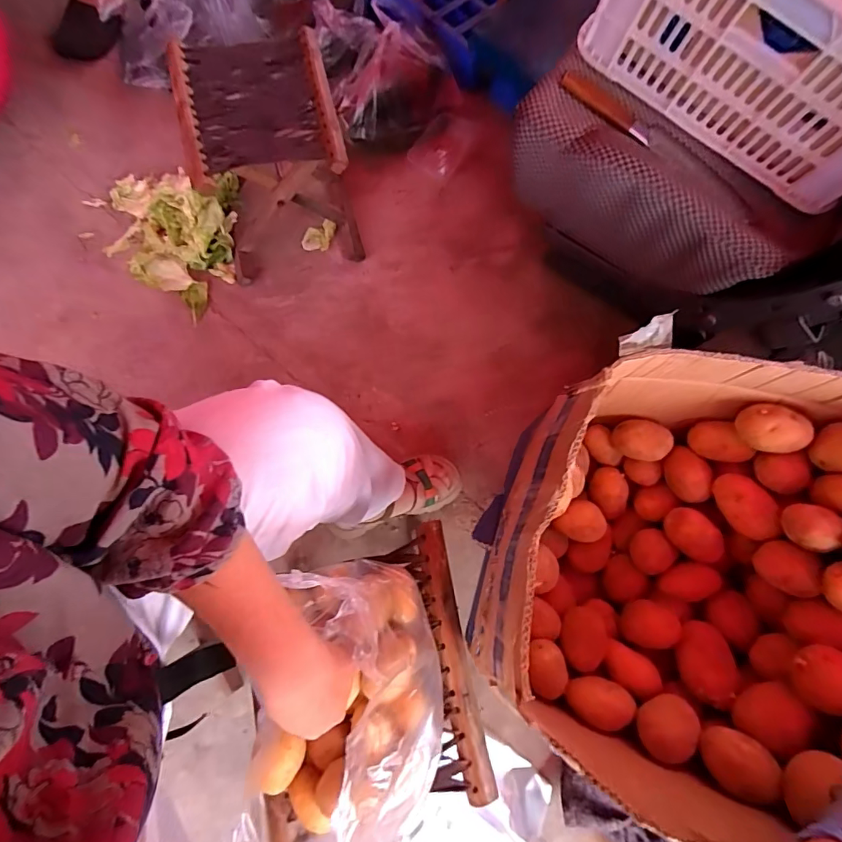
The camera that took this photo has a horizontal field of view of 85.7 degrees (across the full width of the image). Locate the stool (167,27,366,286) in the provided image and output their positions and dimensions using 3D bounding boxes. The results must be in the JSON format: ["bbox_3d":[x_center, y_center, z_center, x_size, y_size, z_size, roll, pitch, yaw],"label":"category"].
[{"bbox_3d":[-0.319,-0.587,1.011,0.294,0.315,0.399,-12,75,-7],"label":"stool"}]

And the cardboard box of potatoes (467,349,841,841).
[{"bbox_3d":[0.279,0.156,0.442,0.410,0.231,0.379,25,70,7],"label":"cardboard box of potatoes"}]

